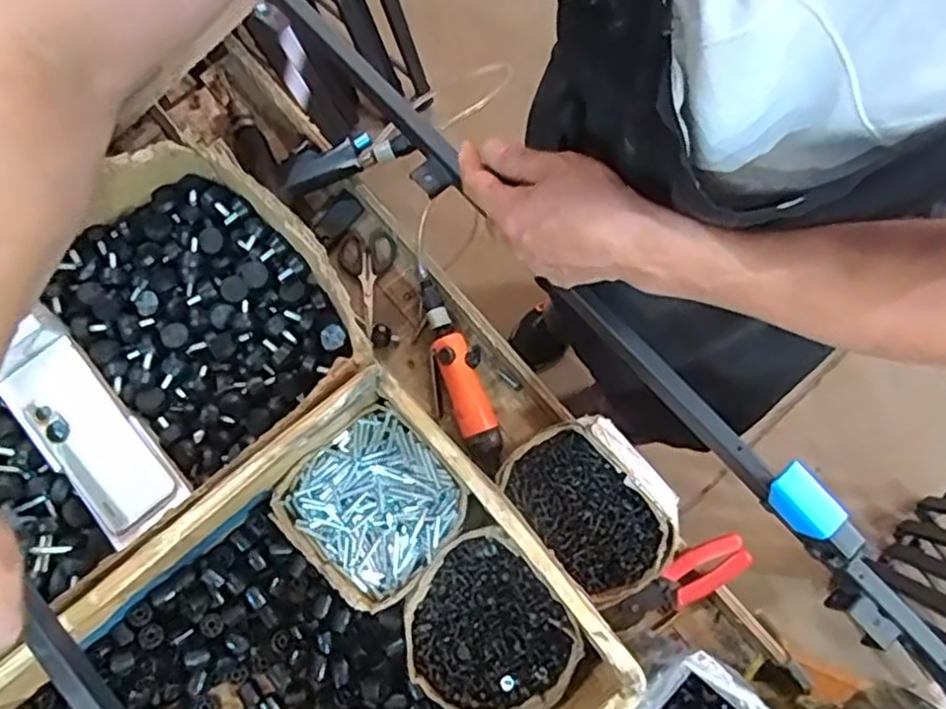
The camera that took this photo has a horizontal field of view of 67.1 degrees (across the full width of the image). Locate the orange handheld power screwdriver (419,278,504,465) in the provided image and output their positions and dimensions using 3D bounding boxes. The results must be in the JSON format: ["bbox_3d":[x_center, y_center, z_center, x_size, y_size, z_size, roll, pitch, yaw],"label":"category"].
[{"bbox_3d":[-0.014,0.016,0.804,0.048,0.032,0.209,-20,78,-5],"label":"orange handheld power screwdriver"}]

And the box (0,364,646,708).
[{"bbox_3d":[-0.170,0.310,0.619,0.515,0.172,0.342,-40,81,-9],"label":"box"}]

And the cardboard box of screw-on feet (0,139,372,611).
[{"bbox_3d":[-0.411,0.065,0.678,0.602,0.101,0.319,-41,81,-9],"label":"cardboard box of screw-on feet"}]

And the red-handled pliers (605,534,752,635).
[{"bbox_3d":[0.216,0.244,0.753,0.159,0.023,0.045,-38,77,5],"label":"red-handled pliers"}]

